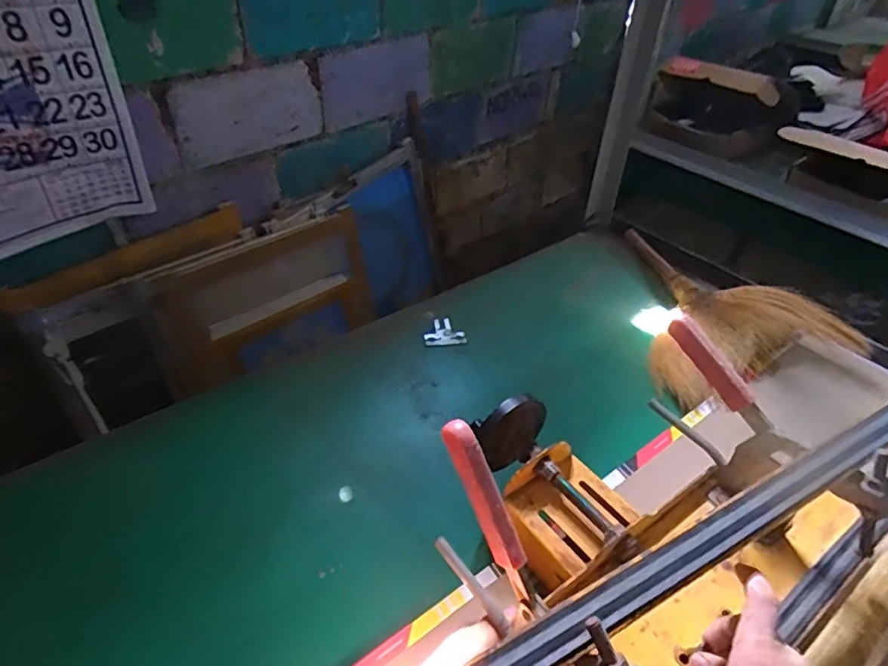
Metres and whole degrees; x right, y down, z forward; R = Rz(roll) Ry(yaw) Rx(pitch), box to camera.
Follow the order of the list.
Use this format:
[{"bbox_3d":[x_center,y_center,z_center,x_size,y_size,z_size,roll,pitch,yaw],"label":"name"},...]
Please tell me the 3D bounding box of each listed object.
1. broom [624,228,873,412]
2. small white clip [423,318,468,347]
[{"bbox_3d":[0.407,-0.079,0.923,0.306,0.076,0.483,-8,41,-10],"label":"broom"},{"bbox_3d":[0.001,-0.002,0.880,0.064,0.010,0.055,-3,40,-4],"label":"small white clip"}]

